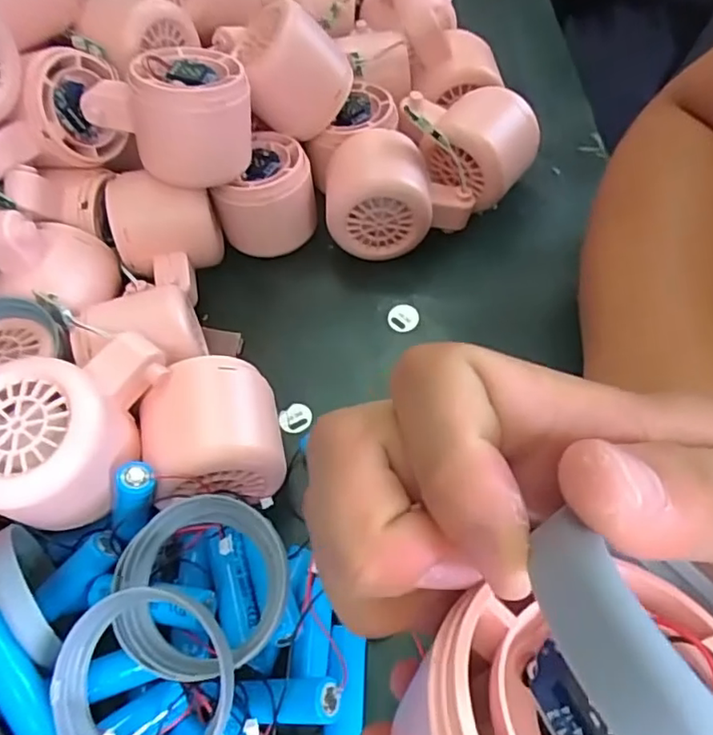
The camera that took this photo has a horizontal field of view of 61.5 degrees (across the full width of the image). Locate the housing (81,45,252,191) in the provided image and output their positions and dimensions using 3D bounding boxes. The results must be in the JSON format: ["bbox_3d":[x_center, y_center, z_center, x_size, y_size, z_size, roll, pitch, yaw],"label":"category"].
[{"bbox_3d":[-0.092,-0.124,0.309,0.079,0.064,0.055,-20,56,-10],"label":"housing"}]

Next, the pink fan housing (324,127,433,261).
[{"bbox_3d":[0.010,-0.102,0.340,0.057,0.050,0.053,-7,55,0],"label":"pink fan housing"}]

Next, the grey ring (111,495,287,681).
[{"bbox_3d":[-0.055,0.076,0.213,0.058,0.008,0.060,2,62,-3],"label":"grey ring"}]

